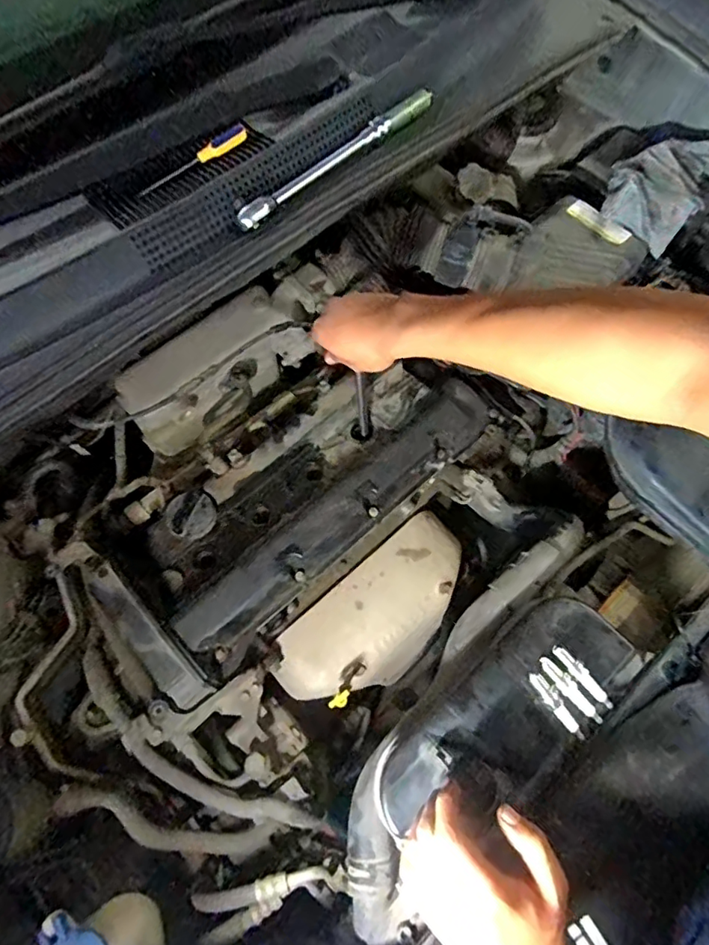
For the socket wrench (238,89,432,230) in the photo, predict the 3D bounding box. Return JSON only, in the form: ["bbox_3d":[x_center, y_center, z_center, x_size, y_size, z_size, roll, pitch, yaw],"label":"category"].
[{"bbox_3d":[-0.017,-0.368,0.631,0.300,0.037,0.029,-41,73,-16],"label":"socket wrench"}]

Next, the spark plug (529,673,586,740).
[{"bbox_3d":[0.192,0.220,0.503,0.014,0.011,0.069,-35,71,-14],"label":"spark plug"}]

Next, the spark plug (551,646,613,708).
[{"bbox_3d":[0.221,0.198,0.517,0.072,0.016,0.015,42,73,16],"label":"spark plug"}]

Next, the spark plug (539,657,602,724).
[{"bbox_3d":[0.205,0.207,0.506,0.016,0.014,0.075,-41,73,-16],"label":"spark plug"}]

